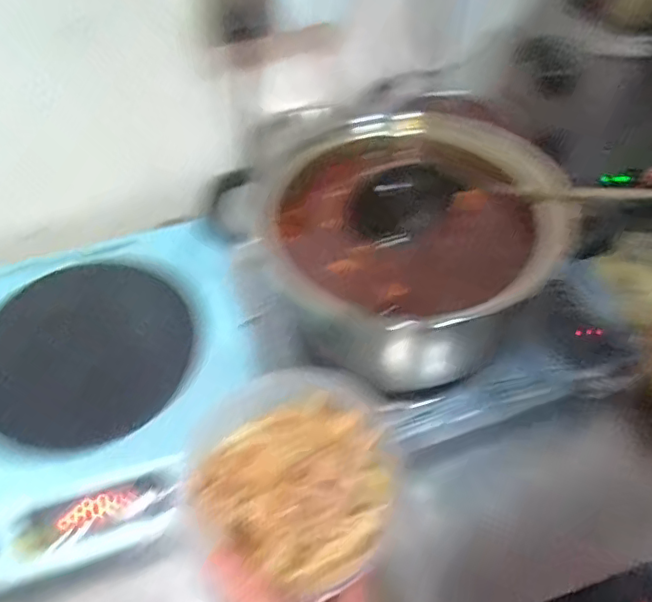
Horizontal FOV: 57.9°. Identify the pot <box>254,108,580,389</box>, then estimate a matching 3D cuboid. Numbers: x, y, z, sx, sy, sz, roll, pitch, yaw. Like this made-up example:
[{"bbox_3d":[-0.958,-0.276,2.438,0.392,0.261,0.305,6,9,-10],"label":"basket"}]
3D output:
[{"bbox_3d":[0.070,-0.058,0.563,0.225,0.160,0.234,-1,50,1],"label":"pot"}]

